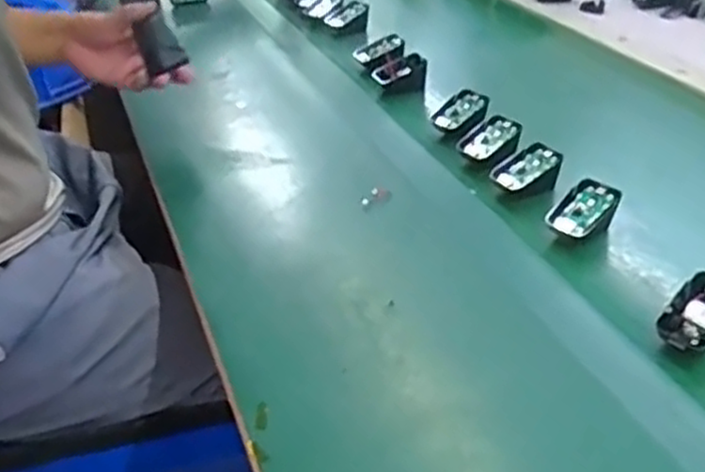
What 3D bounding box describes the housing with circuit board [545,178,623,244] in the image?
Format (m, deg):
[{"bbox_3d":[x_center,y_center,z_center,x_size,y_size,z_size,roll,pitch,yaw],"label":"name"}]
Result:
[{"bbox_3d":[0.214,-0.020,0.705,0.069,0.043,0.044,-20,38,-26],"label":"housing with circuit board"}]

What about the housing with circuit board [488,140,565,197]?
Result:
[{"bbox_3d":[0.178,-0.067,0.776,0.070,0.038,0.047,-14,35,-18],"label":"housing with circuit board"}]

